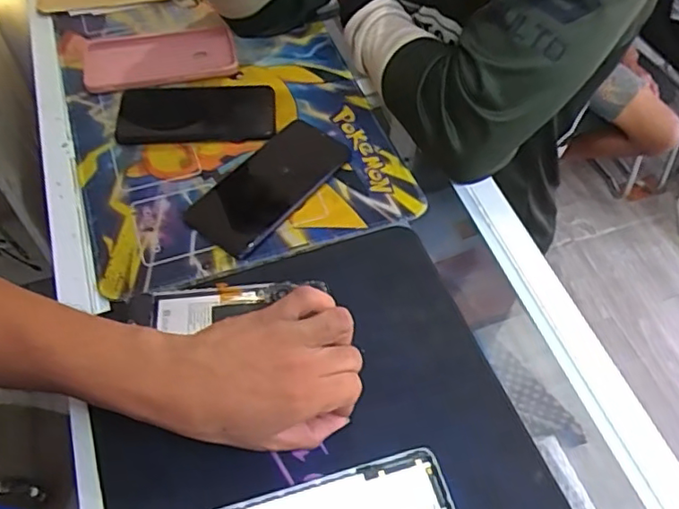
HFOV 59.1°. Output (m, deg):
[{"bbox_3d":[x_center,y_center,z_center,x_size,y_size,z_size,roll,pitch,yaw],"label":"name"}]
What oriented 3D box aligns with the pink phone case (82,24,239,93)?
[{"bbox_3d":[-0.194,-0.214,0.649,0.160,0.015,0.086,-17,58,-13],"label":"pink phone case"}]

